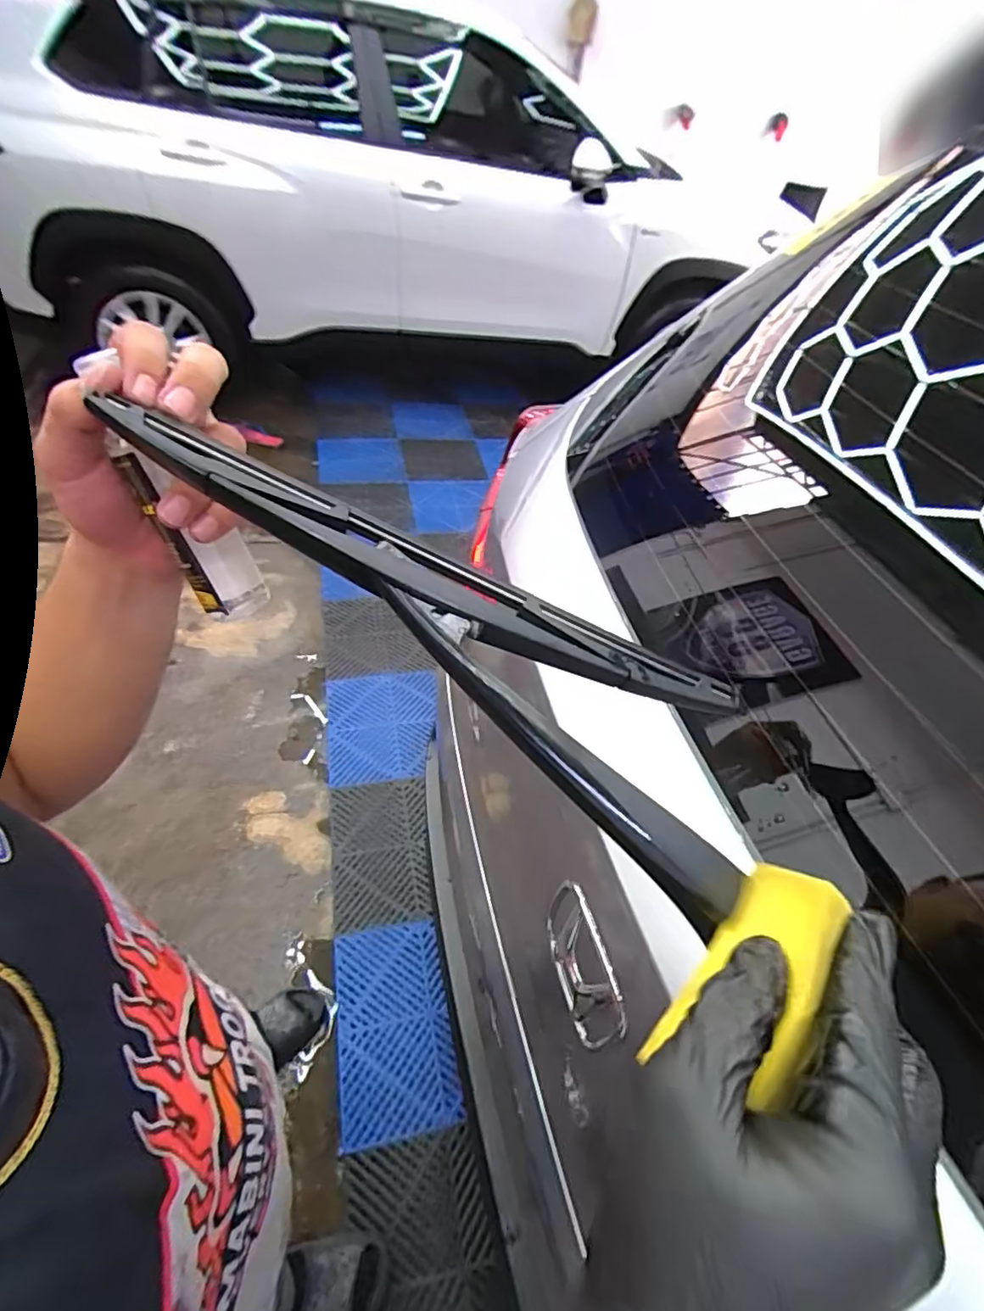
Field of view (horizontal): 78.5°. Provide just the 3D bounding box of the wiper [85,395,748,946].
[{"bbox_3d":[-0.008,-0.018,0.258,0.311,0.025,0.088,38,51,-1],"label":"wiper"}]

